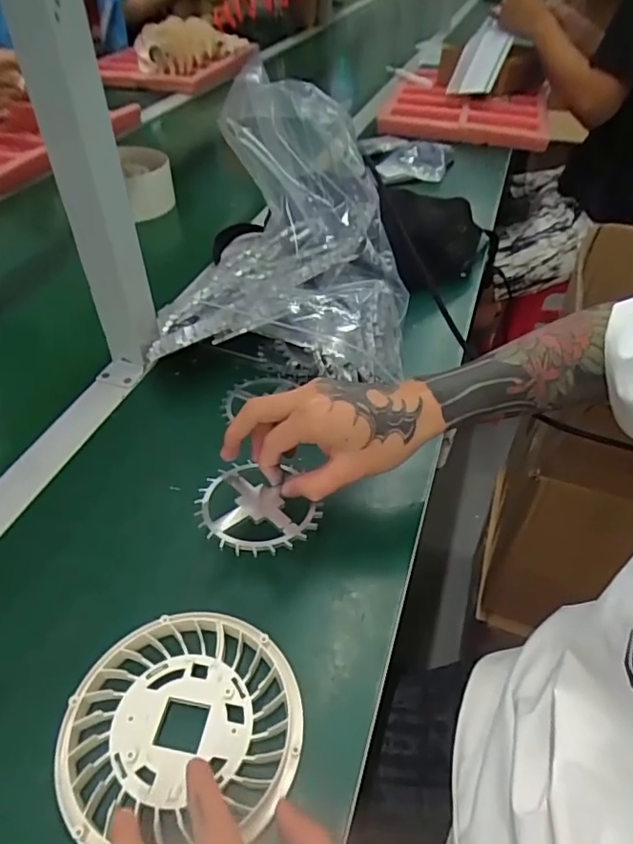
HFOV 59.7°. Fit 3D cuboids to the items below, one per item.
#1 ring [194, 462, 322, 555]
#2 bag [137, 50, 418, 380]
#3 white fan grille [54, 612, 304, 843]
[{"bbox_3d":[-0.043,0.059,0.386,0.077,0.010,0.086,-21,48,-21],"label":"ring"},{"bbox_3d":[-0.022,-0.188,0.515,0.226,0.176,0.215,8,45,7],"label":"bag"},{"bbox_3d":[-0.075,0.172,0.314,0.130,0.013,0.124,1,44,-1],"label":"white fan grille"}]

